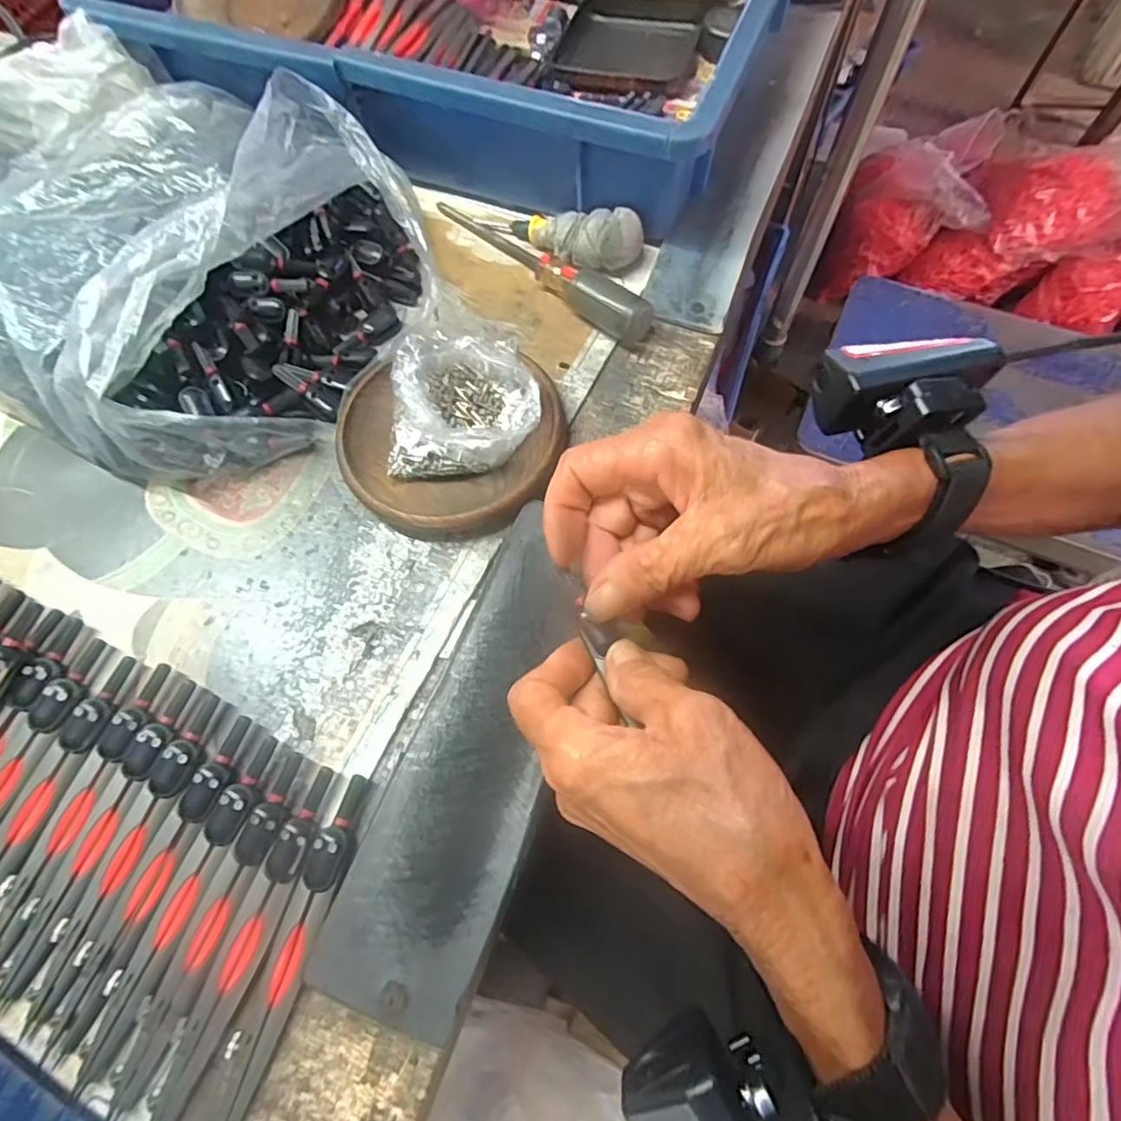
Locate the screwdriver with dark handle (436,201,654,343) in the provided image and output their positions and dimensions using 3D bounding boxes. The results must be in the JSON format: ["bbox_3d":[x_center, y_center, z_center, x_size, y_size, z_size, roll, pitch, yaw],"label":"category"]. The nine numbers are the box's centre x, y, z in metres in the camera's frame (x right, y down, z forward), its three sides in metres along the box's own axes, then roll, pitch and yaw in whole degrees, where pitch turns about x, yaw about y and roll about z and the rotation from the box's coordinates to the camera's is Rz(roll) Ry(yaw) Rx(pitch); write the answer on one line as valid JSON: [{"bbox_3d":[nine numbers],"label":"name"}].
[{"bbox_3d":[-0.015,-0.182,0.355,0.169,0.021,0.025,37,73,16],"label":"screwdriver with dark handle"}]

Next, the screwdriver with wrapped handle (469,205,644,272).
[{"bbox_3d":[-0.002,-0.202,0.372,0.110,0.024,0.028,20,68,24],"label":"screwdriver with wrapped handle"}]

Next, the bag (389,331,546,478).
[{"bbox_3d":[-0.047,-0.082,0.308,0.071,0.033,0.077,3,67,4],"label":"bag"}]

